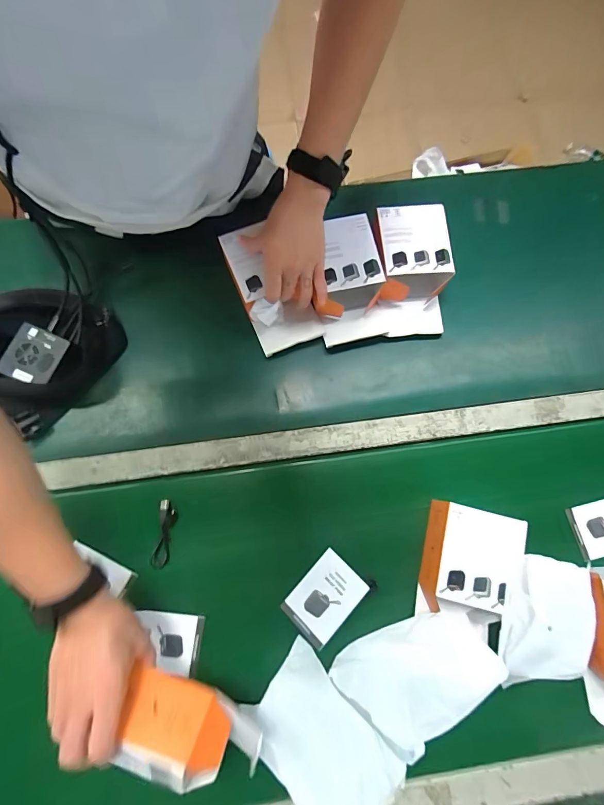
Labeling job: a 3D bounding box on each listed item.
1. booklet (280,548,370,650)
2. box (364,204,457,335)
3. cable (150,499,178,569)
[{"bbox_3d":[0.029,0.254,0.473,0.071,0.007,0.098,39,83,23],"label":"booklet"},{"bbox_3d":[0.159,-0.197,0.537,0.107,0.068,0.164,-2,73,2],"label":"box"},{"bbox_3d":[-0.185,0.176,0.486,0.023,0.016,0.087,7,78,0],"label":"cable"}]

